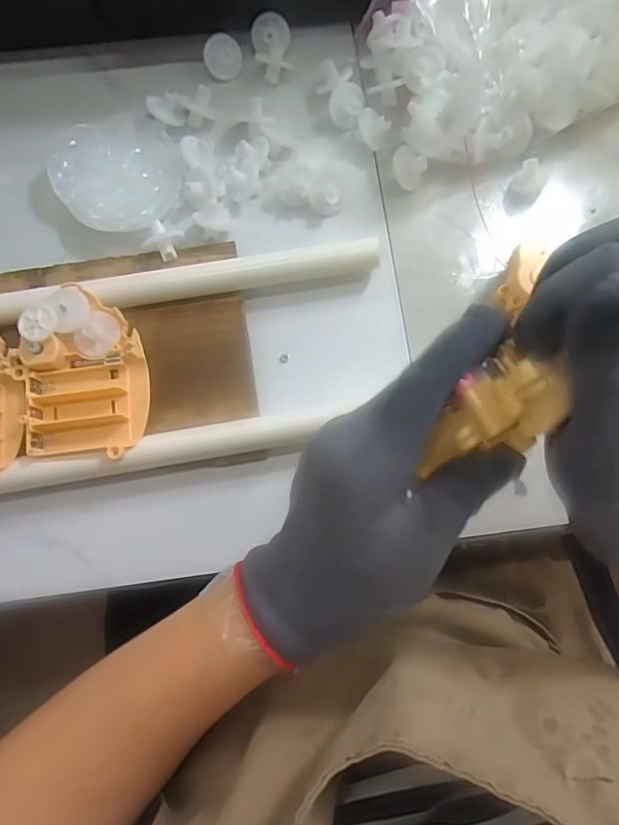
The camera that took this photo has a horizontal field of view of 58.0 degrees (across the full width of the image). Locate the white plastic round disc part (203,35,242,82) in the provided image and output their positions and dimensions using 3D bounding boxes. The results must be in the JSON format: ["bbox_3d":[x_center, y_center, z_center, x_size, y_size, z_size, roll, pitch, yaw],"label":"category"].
[{"bbox_3d":[-0.061,-0.253,0.397,0.026,0.005,0.032,-11,94,-14],"label":"white plastic round disc part"}]

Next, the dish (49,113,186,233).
[{"bbox_3d":[-0.130,-0.165,0.380,0.080,0.014,0.088,0,80,1],"label":"dish"}]

